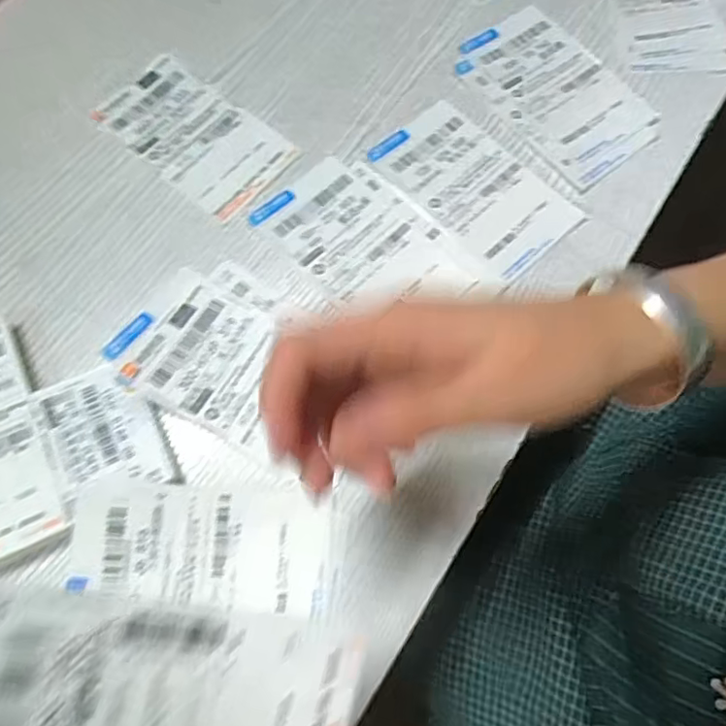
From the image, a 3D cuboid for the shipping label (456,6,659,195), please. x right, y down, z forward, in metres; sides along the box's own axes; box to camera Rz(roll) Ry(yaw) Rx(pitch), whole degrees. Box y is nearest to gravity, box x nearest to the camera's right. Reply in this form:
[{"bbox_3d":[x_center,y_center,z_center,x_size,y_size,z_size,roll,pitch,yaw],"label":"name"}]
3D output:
[{"bbox_3d":[0.136,-0.192,0.407,0.086,0.004,0.143,-37,75,-13],"label":"shipping label"}]

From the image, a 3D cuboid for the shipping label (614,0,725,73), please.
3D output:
[{"bbox_3d":[0.230,-0.282,0.442,0.079,0.004,0.148,-6,71,-4],"label":"shipping label"}]

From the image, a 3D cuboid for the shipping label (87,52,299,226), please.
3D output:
[{"bbox_3d":[-0.115,-0.154,0.388,0.125,0.005,0.073,38,74,12],"label":"shipping label"}]

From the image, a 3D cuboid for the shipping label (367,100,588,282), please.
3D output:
[{"bbox_3d":[0.072,-0.118,0.381,0.076,0.004,0.129,-41,76,-14],"label":"shipping label"}]

